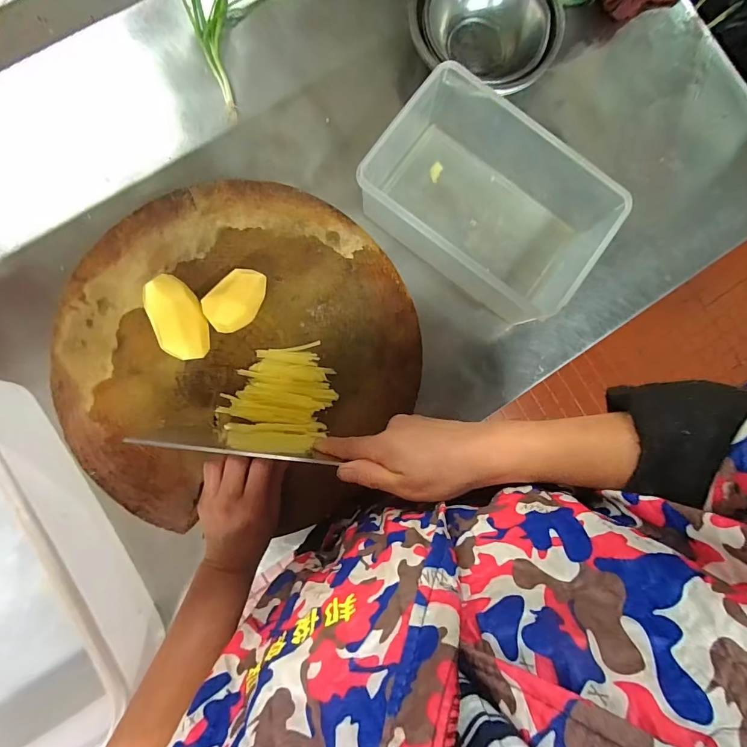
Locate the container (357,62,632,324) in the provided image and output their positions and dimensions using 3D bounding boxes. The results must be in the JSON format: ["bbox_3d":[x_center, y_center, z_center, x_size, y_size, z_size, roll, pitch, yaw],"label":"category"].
[{"bbox_3d":[0.152,-0.228,0.536,0.302,0.096,0.218,35,85,1],"label":"container"}]

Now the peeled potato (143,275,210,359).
[{"bbox_3d":[-0.207,-0.056,0.428,0.051,0.041,0.093,-27,87,-5],"label":"peeled potato"}]

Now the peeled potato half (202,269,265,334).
[{"bbox_3d":[-0.147,-0.078,0.433,0.076,0.044,0.049,-45,89,-6],"label":"peeled potato half"}]

